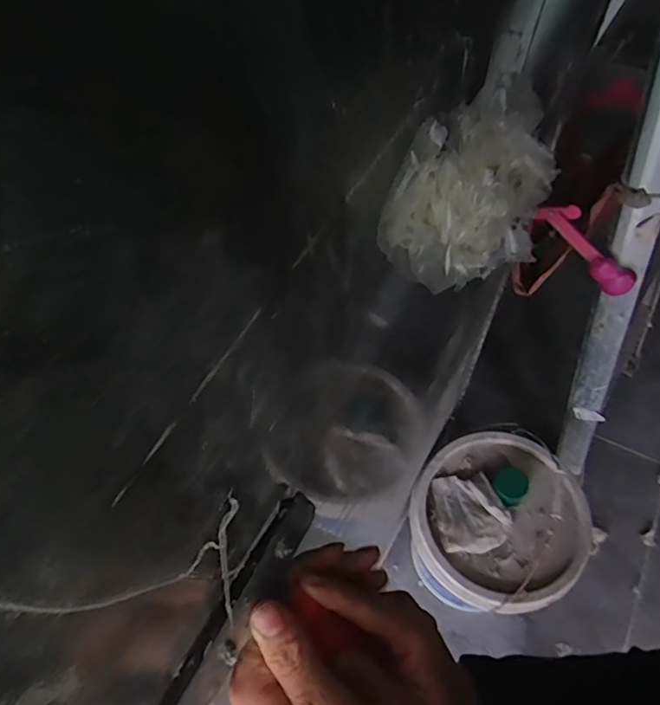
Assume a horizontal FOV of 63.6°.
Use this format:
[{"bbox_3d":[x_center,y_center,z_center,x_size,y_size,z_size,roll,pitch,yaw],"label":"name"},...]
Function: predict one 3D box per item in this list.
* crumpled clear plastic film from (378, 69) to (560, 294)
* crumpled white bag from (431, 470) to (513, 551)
[{"bbox_3d":[0.056,-0.060,0.211,0.055,0.055,0.056,34,67,22],"label":"crumpled clear plastic film"},{"bbox_3d":[0.299,0.334,1.120,0.139,0.026,0.158,-6,59,0],"label":"crumpled white bag"}]

